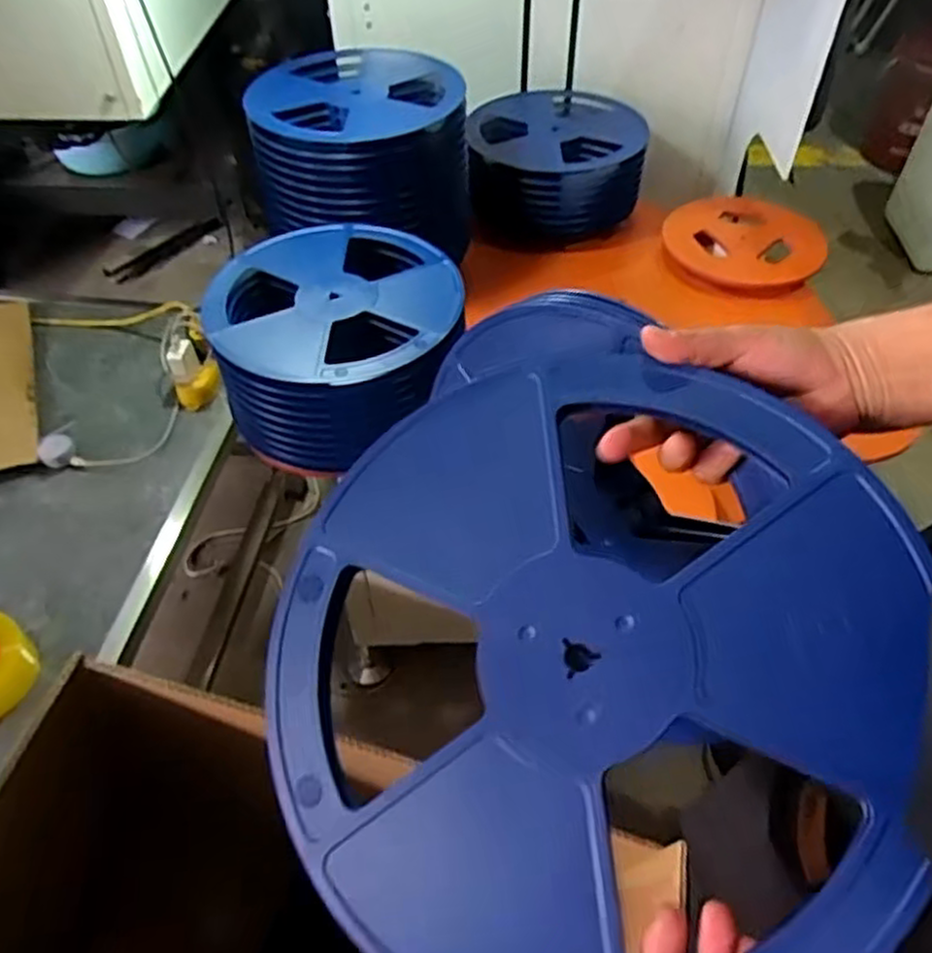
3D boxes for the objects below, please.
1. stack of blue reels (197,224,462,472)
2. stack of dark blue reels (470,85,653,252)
[{"bbox_3d":[-0.157,-0.181,0.977,0.299,0.139,0.292,-7,49,-5],"label":"stack of blue reels"},{"bbox_3d":[0.157,-0.547,1.329,0.306,0.146,0.299,-1,49,-1],"label":"stack of dark blue reels"}]

